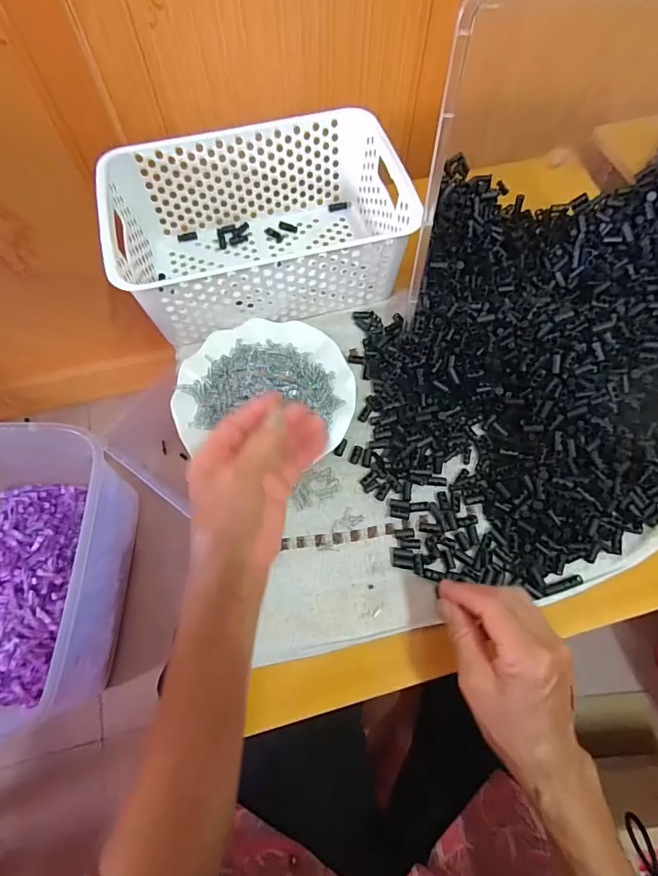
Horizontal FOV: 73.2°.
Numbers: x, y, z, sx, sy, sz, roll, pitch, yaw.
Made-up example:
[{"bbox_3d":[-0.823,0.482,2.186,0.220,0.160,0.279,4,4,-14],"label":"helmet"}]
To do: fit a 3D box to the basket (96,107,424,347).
[{"bbox_3d":[-0.077,-0.235,0.508,0.303,0.114,0.200,-16,68,-7],"label":"basket"}]

